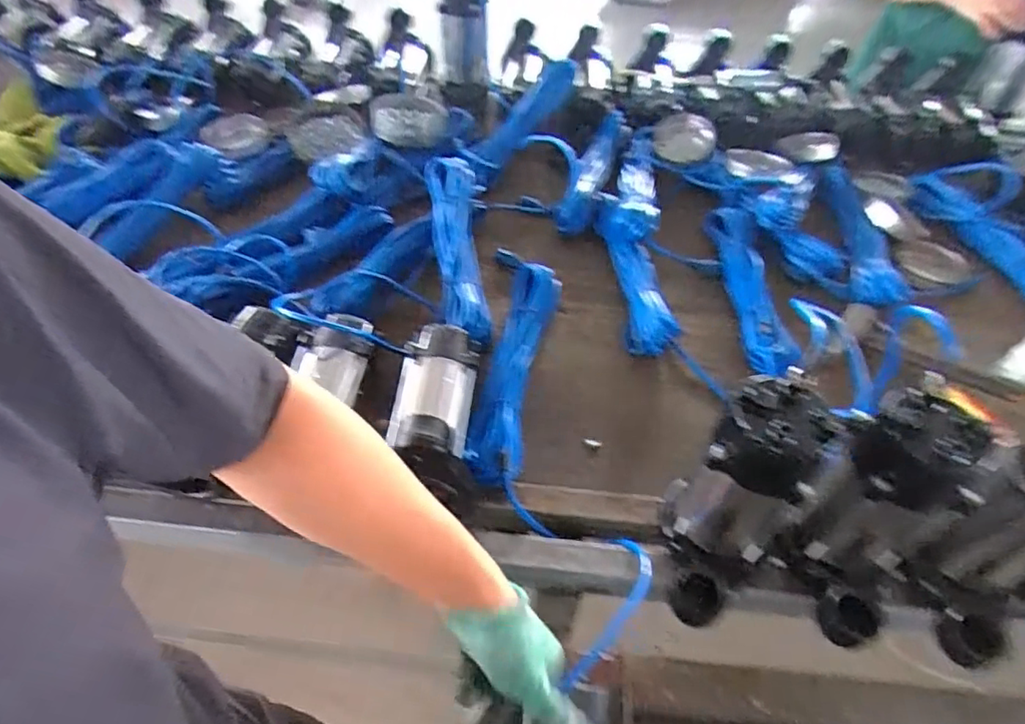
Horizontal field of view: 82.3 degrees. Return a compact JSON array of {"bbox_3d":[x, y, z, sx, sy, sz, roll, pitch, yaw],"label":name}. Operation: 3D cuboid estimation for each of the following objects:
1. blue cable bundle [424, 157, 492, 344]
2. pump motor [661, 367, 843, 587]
[{"bbox_3d":[-0.083,-0.185,0.929,0.077,0.072,0.388,-6,50,-8],"label":"blue cable bundle"},{"bbox_3d":[0.223,0.129,0.579,0.115,0.235,0.097,34,55,23],"label":"pump motor"}]

